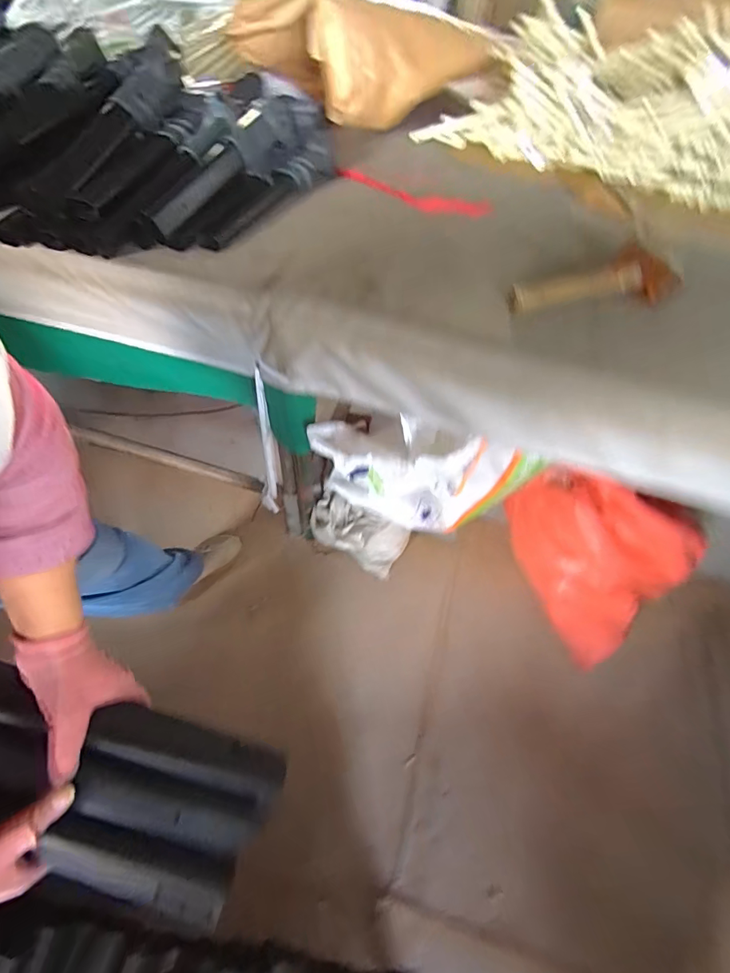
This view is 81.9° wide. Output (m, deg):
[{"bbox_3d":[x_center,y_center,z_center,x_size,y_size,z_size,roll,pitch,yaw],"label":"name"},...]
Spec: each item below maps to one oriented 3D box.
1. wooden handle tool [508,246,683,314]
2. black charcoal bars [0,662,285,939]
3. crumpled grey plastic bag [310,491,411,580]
[{"bbox_3d":[0.338,-0.300,0.623,0.248,0.039,0.081,-9,59,-8],"label":"wooden handle tool"},{"bbox_3d":[-0.242,0.273,0.377,0.305,0.047,0.143,22,58,-4],"label":"black charcoal bars"},{"bbox_3d":[-0.015,0.132,1.106,0.247,0.208,0.107,14,58,6],"label":"crumpled grey plastic bag"}]

